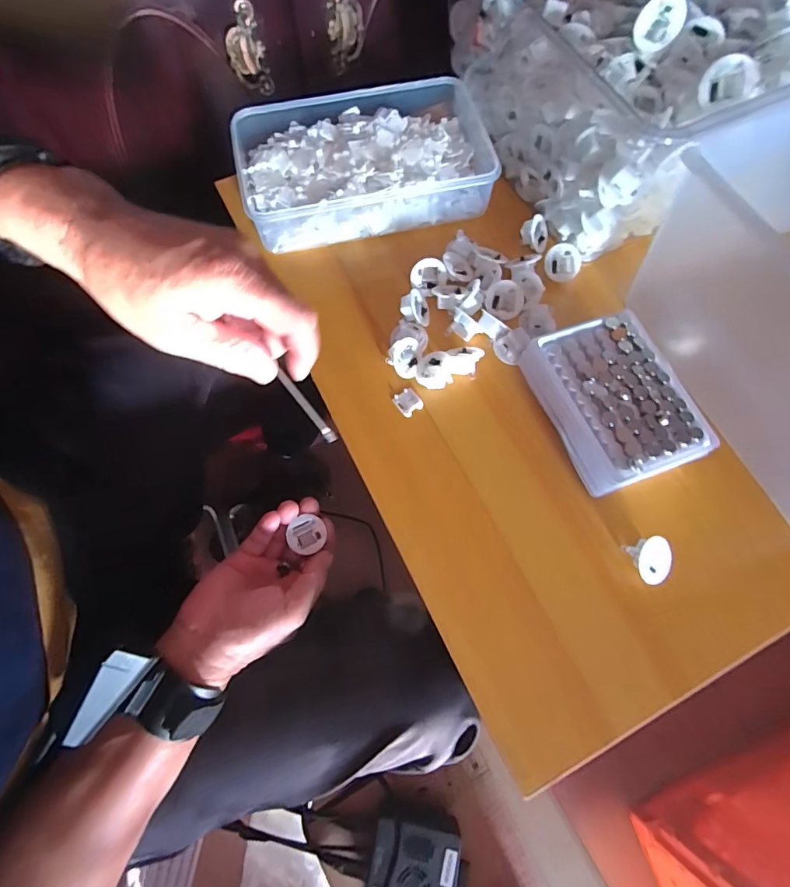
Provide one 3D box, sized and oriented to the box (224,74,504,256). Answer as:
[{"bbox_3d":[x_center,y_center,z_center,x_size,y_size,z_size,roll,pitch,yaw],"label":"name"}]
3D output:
[{"bbox_3d":[-0.027,-0.279,0.442,0.251,0.043,0.158,-16,72,-6],"label":"box"}]

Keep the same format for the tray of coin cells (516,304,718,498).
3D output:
[{"bbox_3d":[0.172,-0.036,0.348,0.099,0.024,0.131,-22,73,-8],"label":"tray of coin cells"}]

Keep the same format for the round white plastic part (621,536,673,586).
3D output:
[{"bbox_3d":[0.188,0.084,0.322,0.029,0.021,0.030,-24,71,6],"label":"round white plastic part"}]

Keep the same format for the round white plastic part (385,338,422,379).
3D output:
[{"bbox_3d":[0.007,-0.073,0.380,0.028,0.021,0.027,0,71,-1],"label":"round white plastic part"}]

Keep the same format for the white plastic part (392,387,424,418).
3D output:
[{"bbox_3d":[0.011,-0.036,0.377,0.020,0.004,0.023,-33,75,-11],"label":"white plastic part"}]

